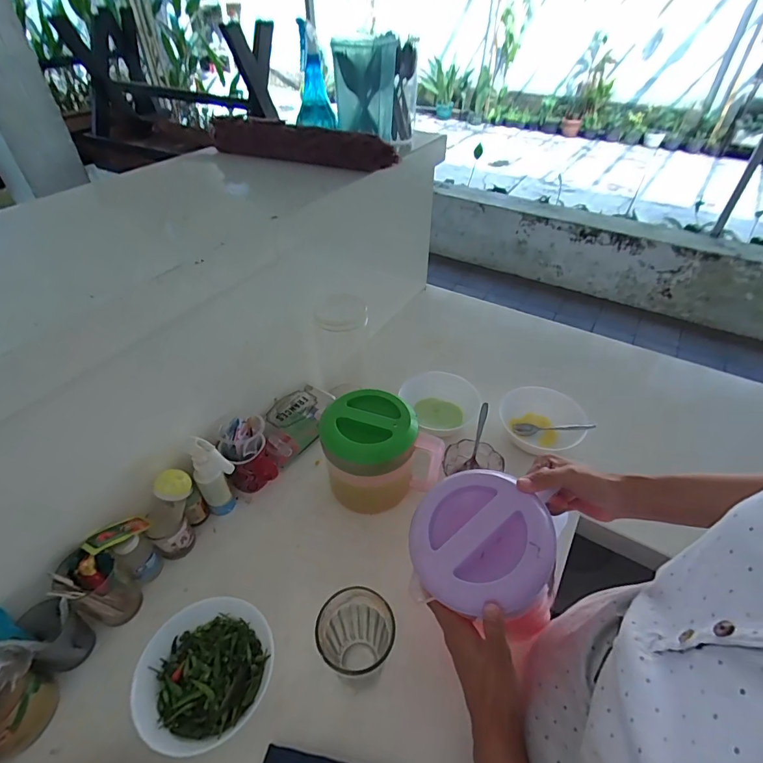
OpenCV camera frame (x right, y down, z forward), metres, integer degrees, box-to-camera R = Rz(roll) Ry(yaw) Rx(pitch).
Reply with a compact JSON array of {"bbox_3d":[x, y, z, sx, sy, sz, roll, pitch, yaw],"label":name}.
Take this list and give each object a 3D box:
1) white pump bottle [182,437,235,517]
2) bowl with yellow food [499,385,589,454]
[{"bbox_3d":[-0.238,0.139,0.615,0.046,0.157,0.052,-31,51,-29],"label":"white pump bottle"},{"bbox_3d":[0.286,0.075,0.766,0.148,0.053,0.133,11,44,11],"label":"bowl with yellow food"}]

